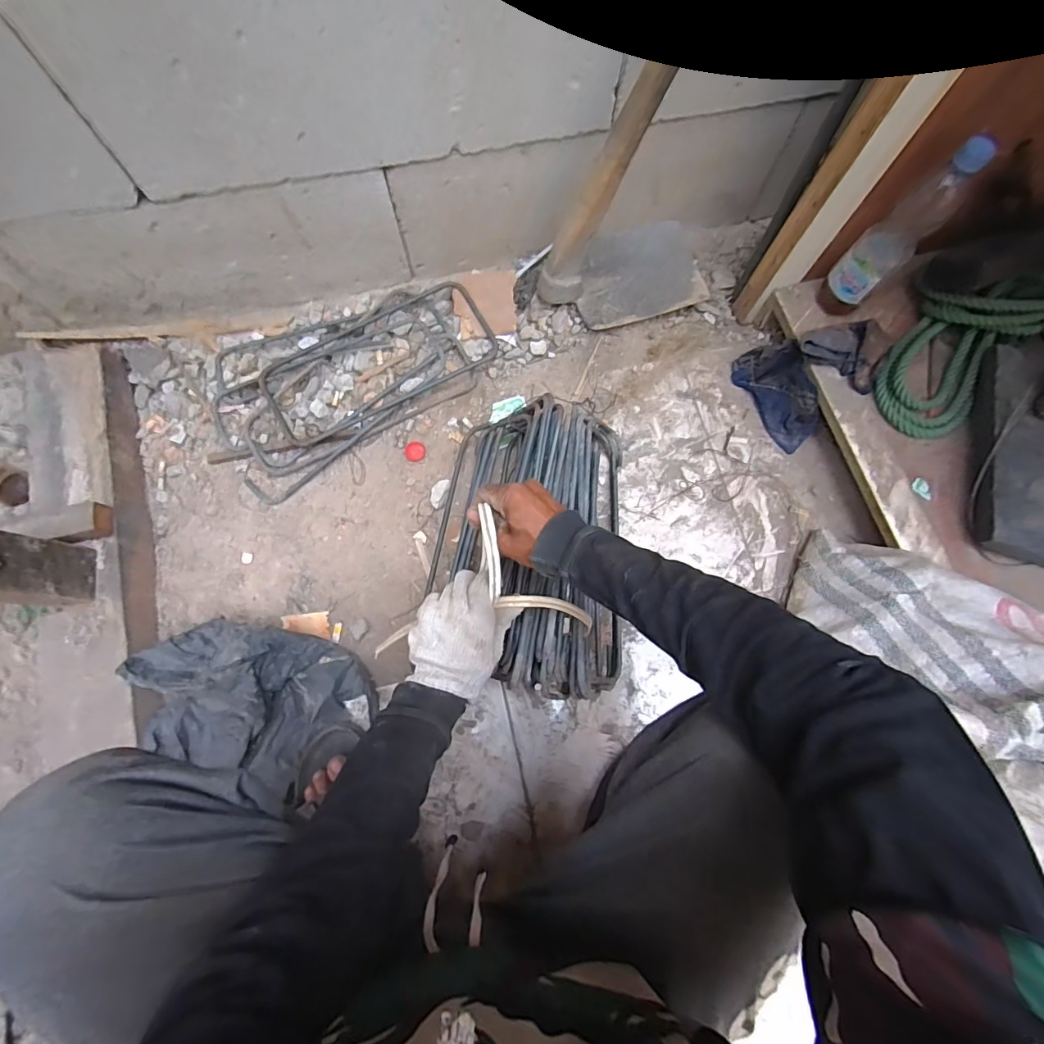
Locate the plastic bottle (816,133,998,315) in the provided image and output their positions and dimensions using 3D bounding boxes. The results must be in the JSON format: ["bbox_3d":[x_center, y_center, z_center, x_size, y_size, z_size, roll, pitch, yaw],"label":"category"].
[{"bbox_3d":[0.479,-0.364,0.623,0.054,0.235,0.062,-42,81,-10],"label":"plastic bottle"}]

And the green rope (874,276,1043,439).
[{"bbox_3d":[0.625,-0.255,0.678,0.301,0.053,0.151,-44,82,2],"label":"green rope"}]

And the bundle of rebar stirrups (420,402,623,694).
[{"bbox_3d":[0.014,0.027,0.627,0.249,0.162,0.357,2,78,-1],"label":"bundle of rebar stirrups"}]

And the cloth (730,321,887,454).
[{"bbox_3d":[0.436,-0.228,0.723,0.147,0.121,0.166,-32,80,-8],"label":"cloth"}]

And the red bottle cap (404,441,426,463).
[{"bbox_3d":[-0.165,-0.109,0.734,0.031,0.007,0.033,0,77,-1],"label":"red bottle cap"}]

